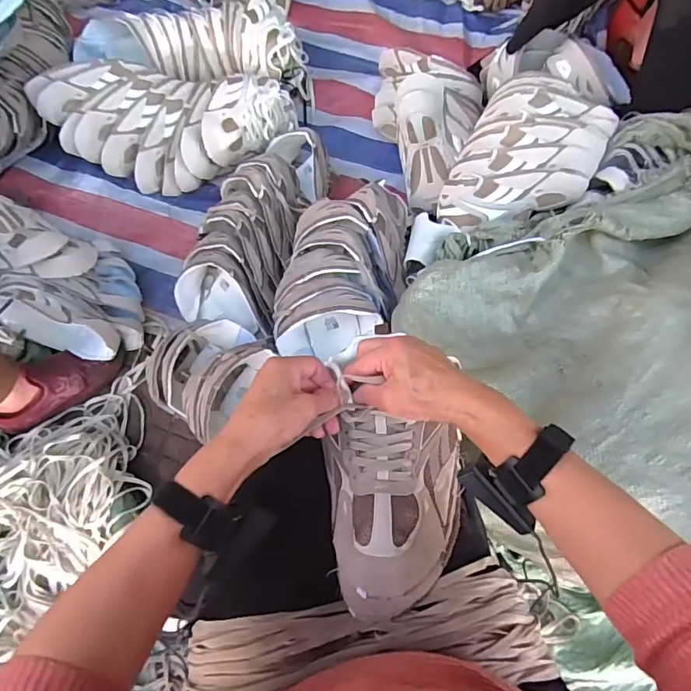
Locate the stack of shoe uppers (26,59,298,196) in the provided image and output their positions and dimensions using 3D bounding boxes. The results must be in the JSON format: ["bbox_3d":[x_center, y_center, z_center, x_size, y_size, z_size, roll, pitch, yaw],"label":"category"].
[{"bbox_3d":[-0.350,-0.430,0.933,0.485,0.127,0.201,-2,70,0],"label":"stack of shoe uppers"}]

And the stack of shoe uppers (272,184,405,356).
[{"bbox_3d":[-0.003,-0.130,0.819,0.209,0.120,0.273,4,70,2],"label":"stack of shoe uppers"}]

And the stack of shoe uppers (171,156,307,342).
[{"bbox_3d":[-0.186,-0.195,0.897,0.187,0.151,0.320,14,71,6],"label":"stack of shoe uppers"}]

